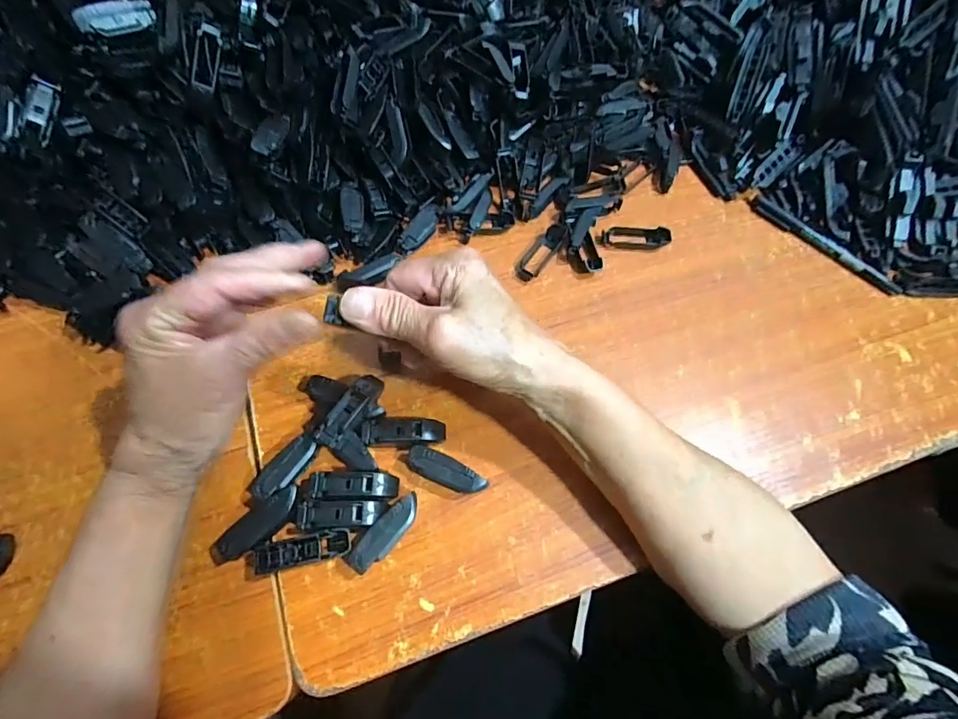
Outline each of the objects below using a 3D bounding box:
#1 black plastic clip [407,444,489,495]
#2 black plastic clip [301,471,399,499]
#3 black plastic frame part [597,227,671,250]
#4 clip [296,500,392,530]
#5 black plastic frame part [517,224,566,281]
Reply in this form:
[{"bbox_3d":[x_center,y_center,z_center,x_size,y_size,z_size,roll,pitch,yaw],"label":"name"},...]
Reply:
[{"bbox_3d":[-0.021,0.074,0.312,0.052,0.018,0.018,21,68,5],"label":"black plastic clip"},{"bbox_3d":[-0.082,0.082,0.306,0.058,0.015,0.017,0,68,-4],"label":"black plastic clip"},{"bbox_3d":[0.131,-0.106,0.402,0.059,0.011,0.022,4,68,-2],"label":"black plastic frame part"},{"bbox_3d":[-0.085,0.097,0.296,0.053,0.010,0.016,0,68,-3],"label":"clip"},{"bbox_3d":[0.050,-0.088,0.390,0.019,0.012,0.057,34,70,10],"label":"black plastic frame part"}]

